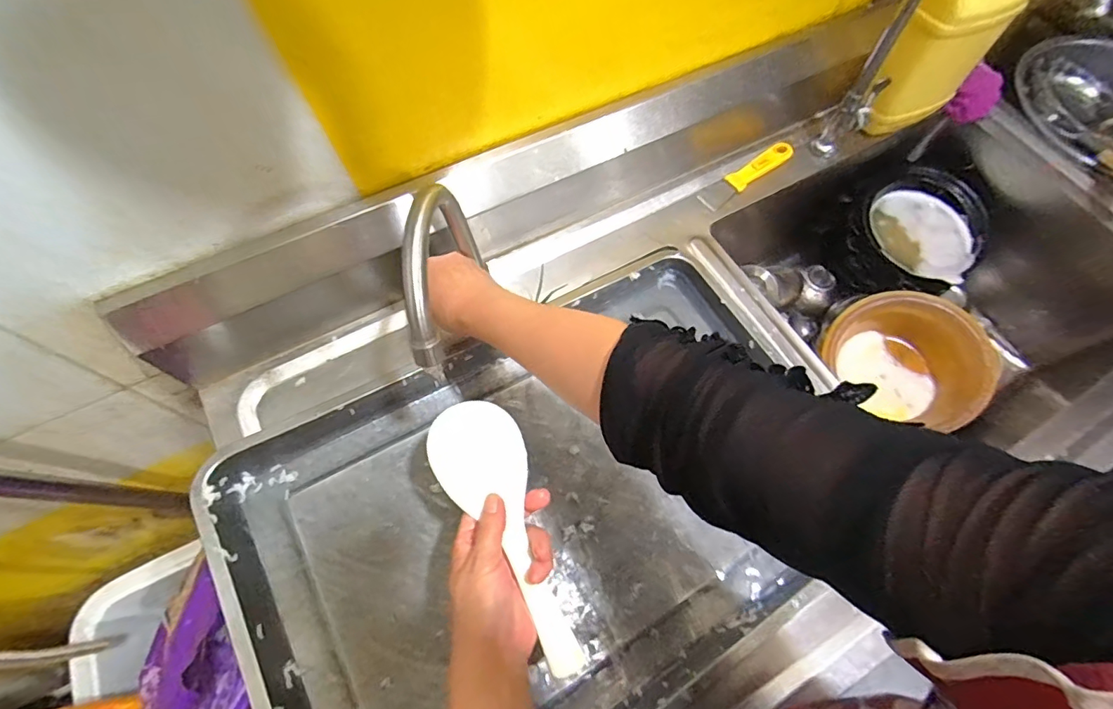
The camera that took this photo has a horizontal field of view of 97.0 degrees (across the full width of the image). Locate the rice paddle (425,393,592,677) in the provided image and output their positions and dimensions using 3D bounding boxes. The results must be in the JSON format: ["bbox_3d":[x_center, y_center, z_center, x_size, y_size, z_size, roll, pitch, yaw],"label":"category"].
[{"bbox_3d":[-0.036,0.140,0.399,0.073,0.014,0.221,-24,74,-12],"label":"rice paddle"}]

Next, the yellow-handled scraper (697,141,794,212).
[{"bbox_3d":[0.269,-0.254,0.687,0.164,0.013,0.033,-34,70,-15],"label":"yellow-handled scraper"}]

